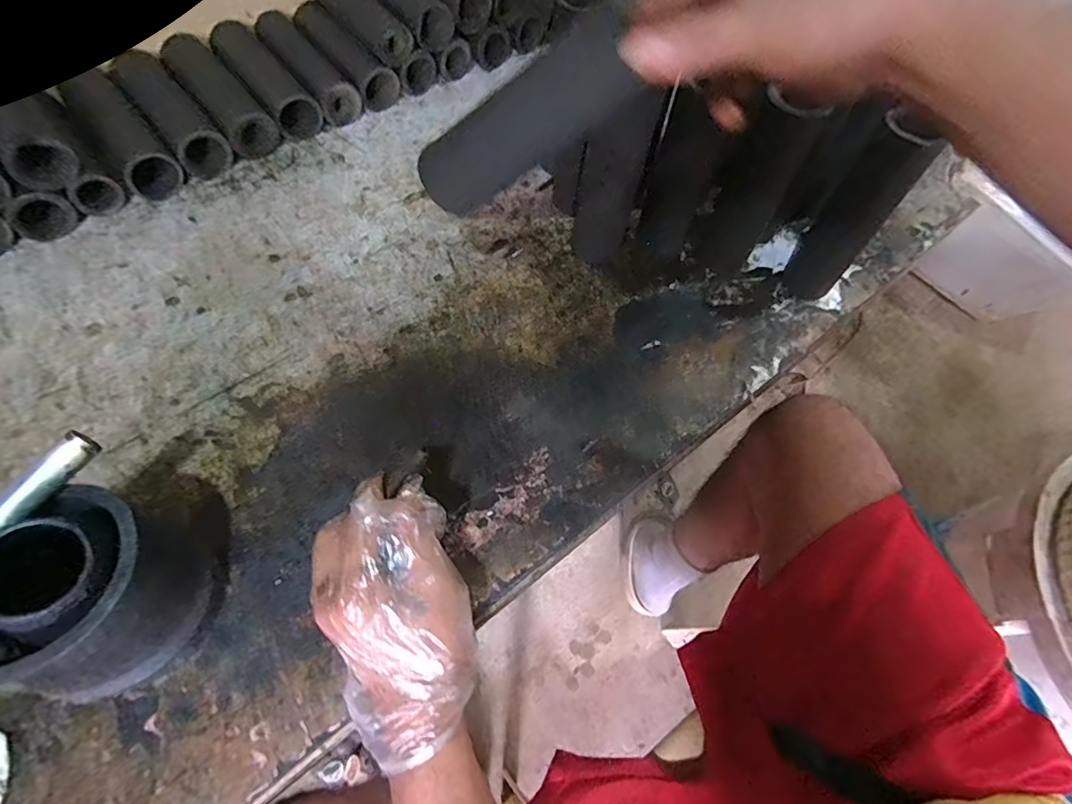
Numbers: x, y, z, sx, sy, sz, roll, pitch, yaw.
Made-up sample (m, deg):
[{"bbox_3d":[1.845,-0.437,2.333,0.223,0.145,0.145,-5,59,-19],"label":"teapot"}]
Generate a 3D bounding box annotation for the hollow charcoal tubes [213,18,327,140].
[{"bbox_3d":[-0.334,-0.393,0.632,0.057,0.061,0.188,-35,68,-22],"label":"hollow charcoal tubes"}]

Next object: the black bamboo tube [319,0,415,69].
[{"bbox_3d":[-0.225,-0.489,0.643,0.052,0.046,0.177,-35,66,-21],"label":"black bamboo tube"}]

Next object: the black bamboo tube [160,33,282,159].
[{"bbox_3d":[-0.374,-0.358,0.608,0.058,0.058,0.184,-36,68,-22],"label":"black bamboo tube"}]

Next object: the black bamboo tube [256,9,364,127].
[{"bbox_3d":[-0.290,-0.421,0.647,0.049,0.055,0.180,-35,68,-22],"label":"black bamboo tube"}]

